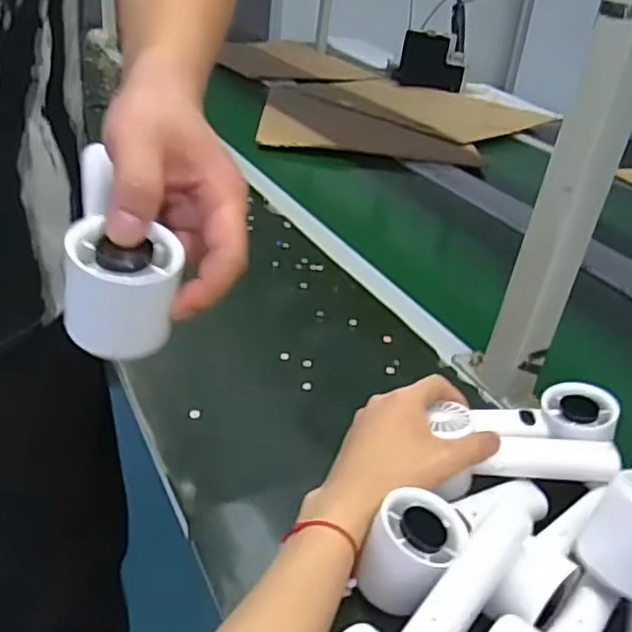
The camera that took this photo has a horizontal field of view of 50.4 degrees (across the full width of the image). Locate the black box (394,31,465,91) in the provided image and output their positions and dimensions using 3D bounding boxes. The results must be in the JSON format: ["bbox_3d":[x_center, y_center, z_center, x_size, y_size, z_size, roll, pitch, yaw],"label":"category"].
[{"bbox_3d":[0.312,-0.678,1.823,0.184,0.161,0.070,11,29,6],"label":"black box"}]

